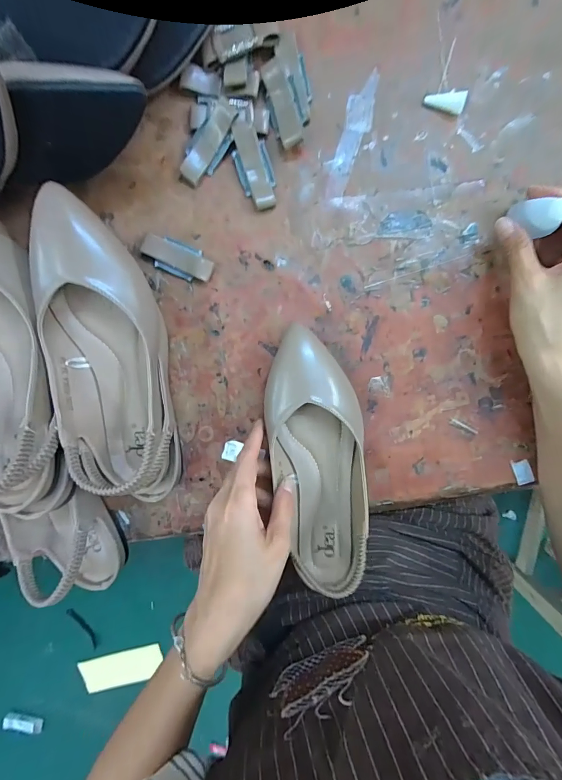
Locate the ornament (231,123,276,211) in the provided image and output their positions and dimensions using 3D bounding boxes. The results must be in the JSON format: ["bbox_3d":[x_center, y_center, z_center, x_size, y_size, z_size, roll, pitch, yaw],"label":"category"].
[{"bbox_3d":[-0.022,-0.190,0.310,0.029,0.014,0.065,-19,96,4],"label":"ornament"}]

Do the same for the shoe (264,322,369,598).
[{"bbox_3d":[0.036,0.068,0.315,0.082,0.050,0.234,-9,94,3],"label":"shoe"}]

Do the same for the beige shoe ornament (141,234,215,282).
[{"bbox_3d":[-0.092,-0.118,0.325,0.063,0.009,0.029,22,97,-1],"label":"beige shoe ornament"}]

